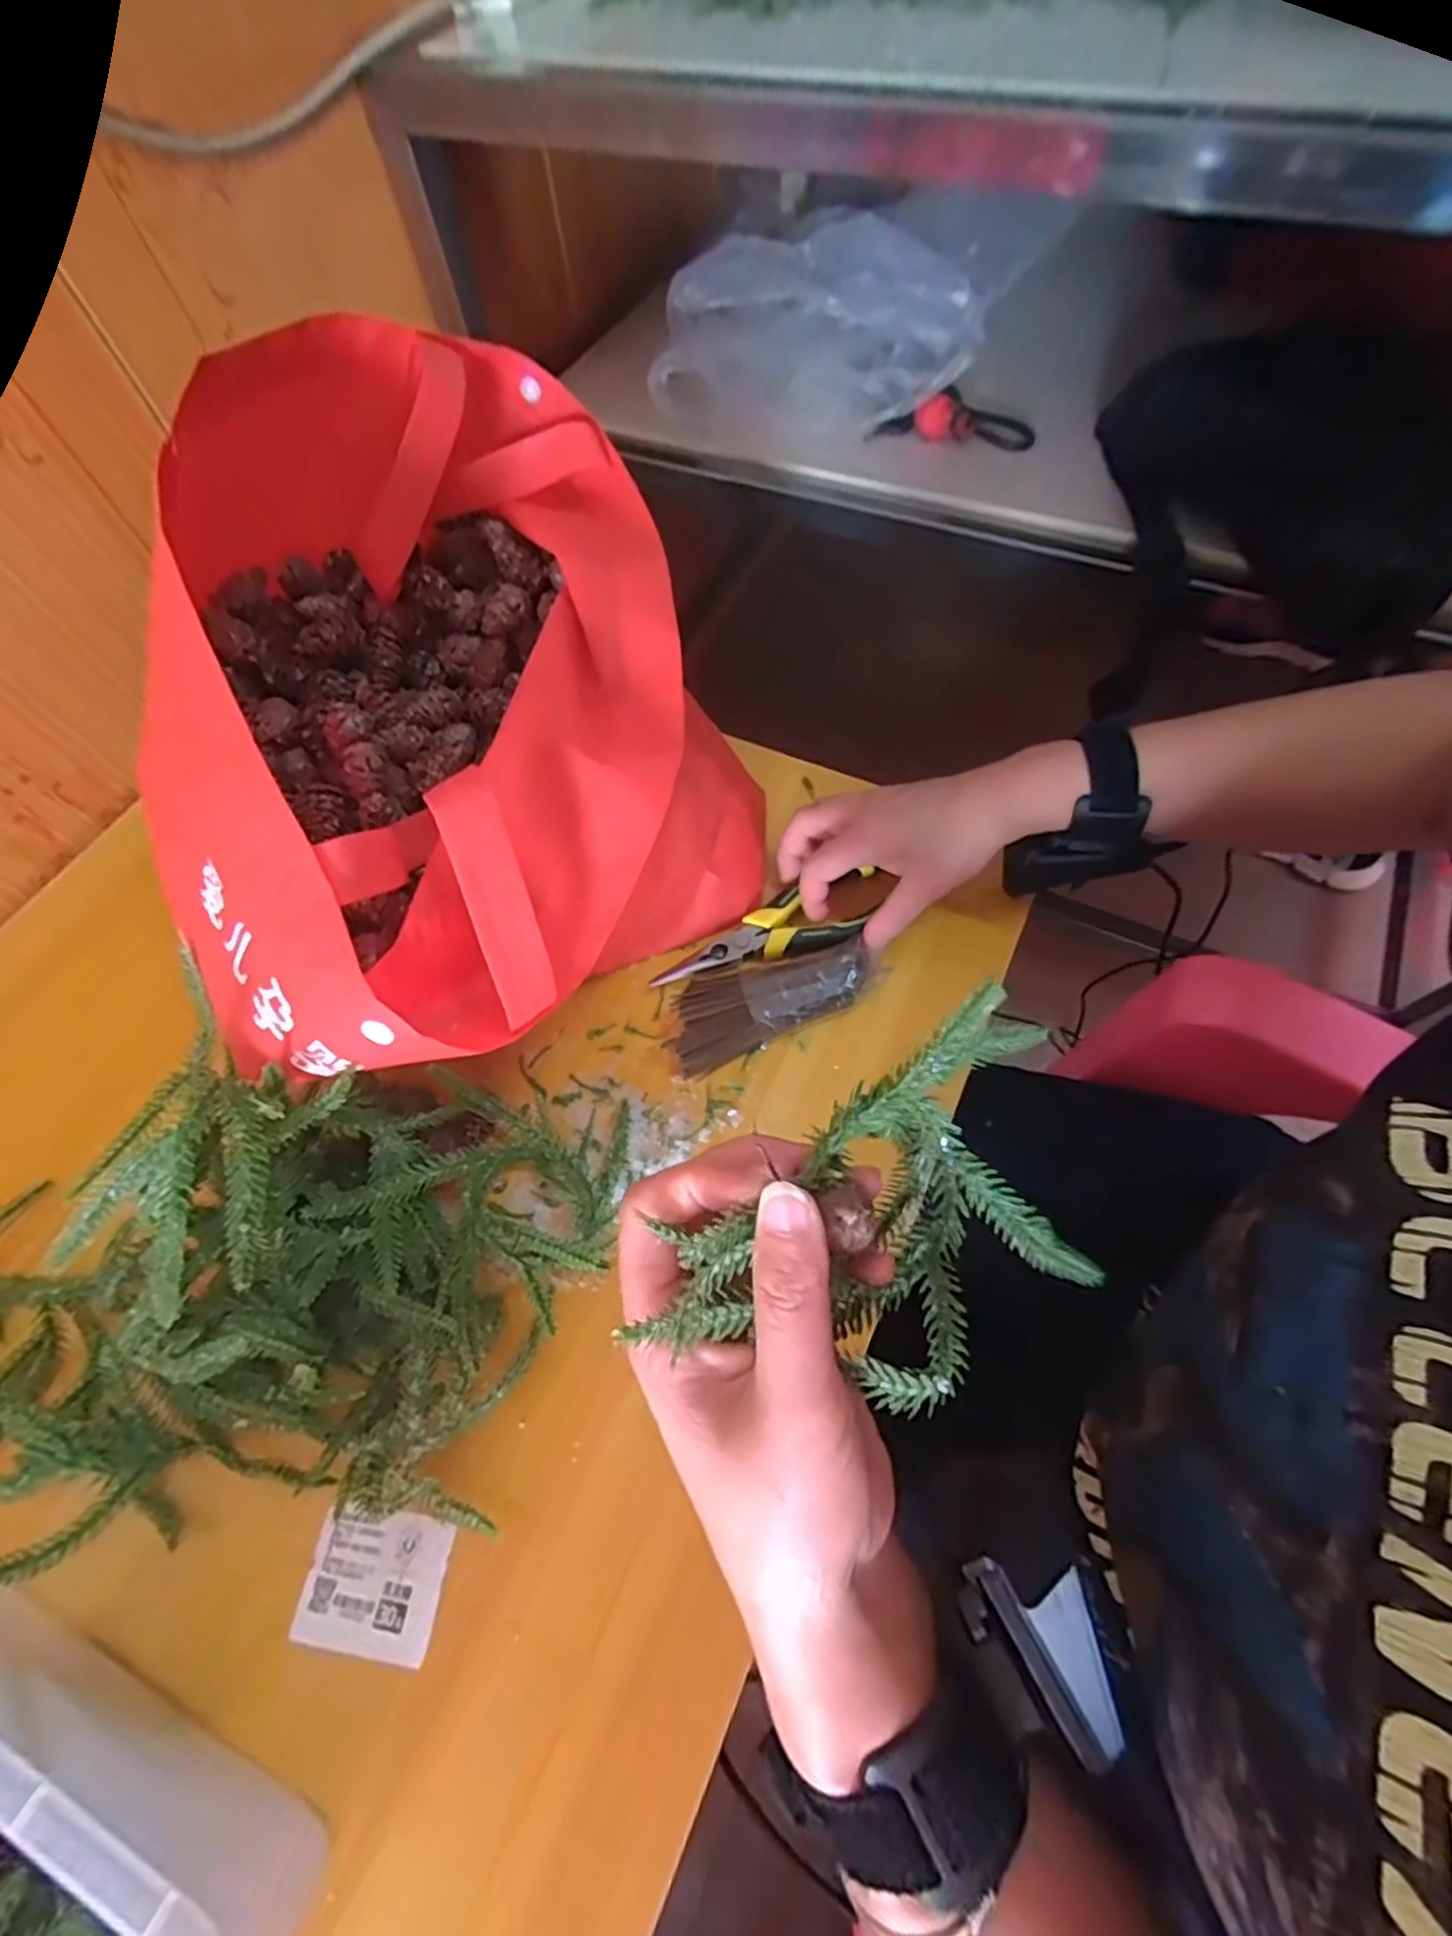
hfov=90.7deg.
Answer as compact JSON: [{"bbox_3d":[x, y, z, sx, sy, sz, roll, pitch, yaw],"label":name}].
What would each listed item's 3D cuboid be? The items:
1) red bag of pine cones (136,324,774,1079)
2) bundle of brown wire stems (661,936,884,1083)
[{"bbox_3d":[-0.135,-0.121,0.386,0.277,0.195,0.346,-29,65,-11],"label":"red bag of pine cones"},{"bbox_3d":[0.024,0.014,0.404,0.121,0.024,0.050,-23,64,-8],"label":"bundle of brown wire stems"}]

